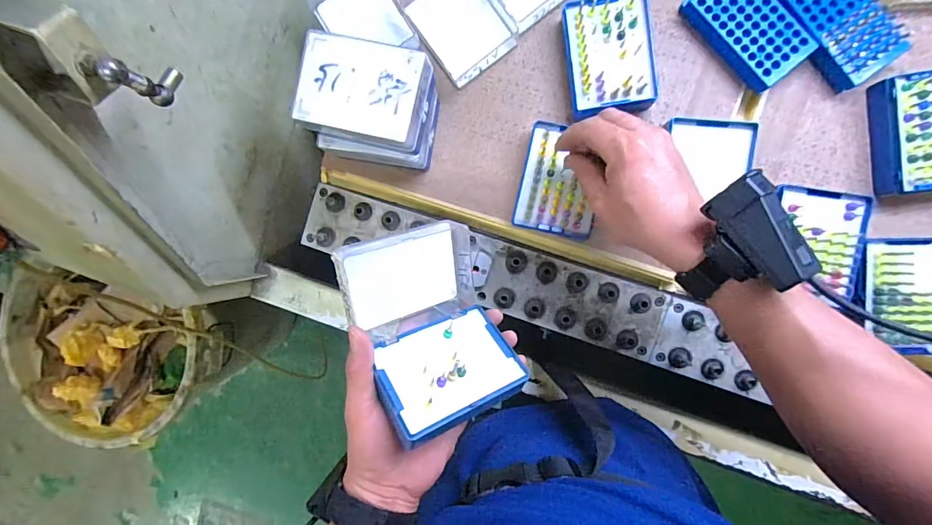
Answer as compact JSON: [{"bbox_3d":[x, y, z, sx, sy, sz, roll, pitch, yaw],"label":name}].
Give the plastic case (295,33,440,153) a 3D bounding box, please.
[{"bbox_3d":[-0.089,-0.148,0.376,0.107,0.046,0.081,14,94,6],"label":"plastic case"}]

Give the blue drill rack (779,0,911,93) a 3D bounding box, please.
[{"bbox_3d":[0.341,-0.222,0.384,0.058,0.035,0.113,-37,88,7],"label":"blue drill rack"}]

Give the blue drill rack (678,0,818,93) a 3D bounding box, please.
[{"bbox_3d":[0.267,-0.224,0.400,0.061,0.024,0.115,-40,88,7],"label":"blue drill rack"}]

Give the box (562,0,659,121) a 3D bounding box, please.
[{"bbox_3d":[0.144,-0.201,0.413,0.088,0.035,0.106,-7,92,7],"label":"box"}]

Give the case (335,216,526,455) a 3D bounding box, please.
[{"bbox_3d":[-0.023,0.043,0.333,0.121,0.084,0.147,-17,53,-28],"label":"case"}]

